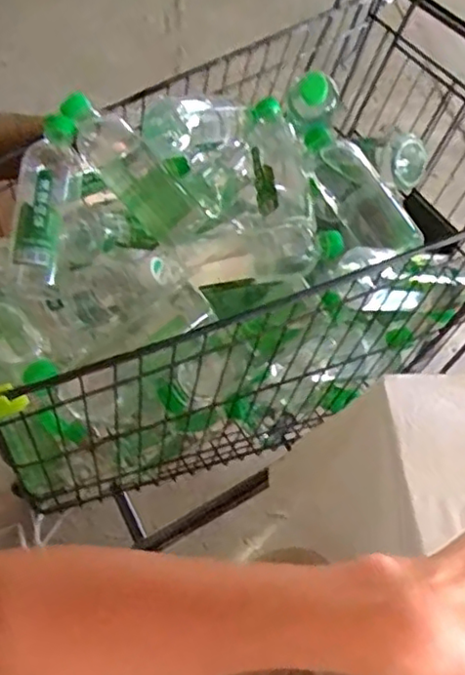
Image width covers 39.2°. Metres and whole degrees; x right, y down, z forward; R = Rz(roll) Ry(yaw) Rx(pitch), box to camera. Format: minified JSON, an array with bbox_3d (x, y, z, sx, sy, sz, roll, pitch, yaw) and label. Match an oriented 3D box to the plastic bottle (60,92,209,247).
[{"bbox_3d":[-0.114,-0.198,0.768,0.201,0.057,0.073,47,57,-9],"label":"plastic bottle"}]

